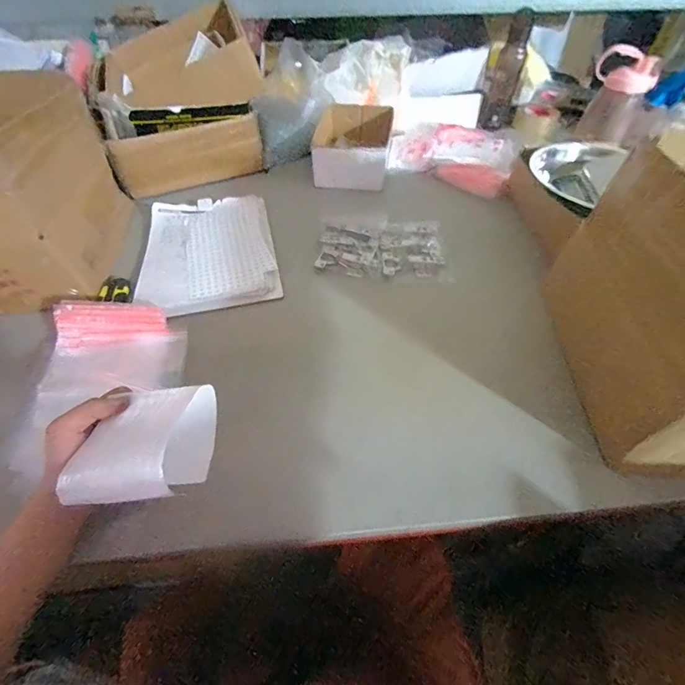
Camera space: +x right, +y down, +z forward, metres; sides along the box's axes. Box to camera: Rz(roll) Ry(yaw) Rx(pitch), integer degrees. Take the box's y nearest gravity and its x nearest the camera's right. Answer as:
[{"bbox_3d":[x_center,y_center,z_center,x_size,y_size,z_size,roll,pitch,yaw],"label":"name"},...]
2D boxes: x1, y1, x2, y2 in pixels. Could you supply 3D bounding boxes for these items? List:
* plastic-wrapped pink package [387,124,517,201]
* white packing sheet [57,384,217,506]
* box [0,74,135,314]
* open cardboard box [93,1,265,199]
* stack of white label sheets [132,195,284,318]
[{"bbox_3d":[0.246,-0.444,0.833,0.302,0.081,0.166,23,53,16],"label":"plastic-wrapped pink package"},{"bbox_3d":[-0.191,0.089,0.335,0.129,0.049,0.108,3,50,0],"label":"white packing sheet"},{"bbox_3d":[-0.556,-0.244,0.576,0.269,0.226,0.320,-11,51,-11],"label":"box"},{"bbox_3d":[-0.353,-0.520,0.788,0.330,0.247,0.238,-15,52,-14],"label":"open cardboard box"},{"bbox_3d":[-0.248,-0.177,0.661,0.231,0.015,0.316,-10,51,-10],"label":"stack of white label sheets"}]

